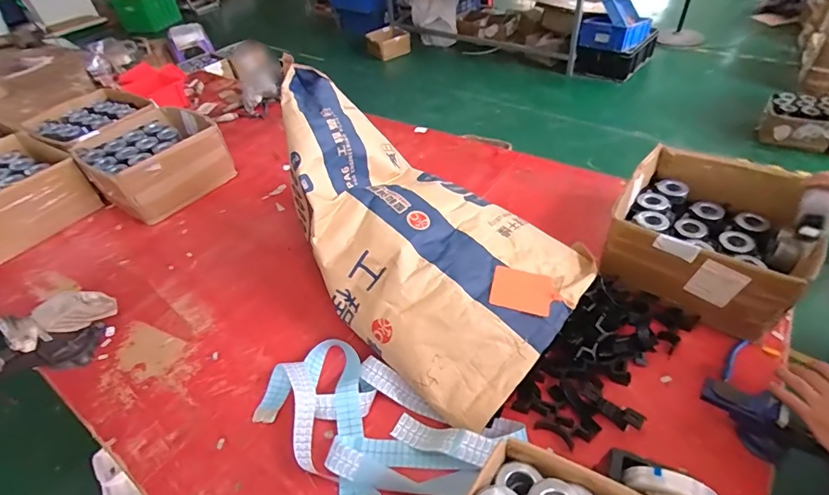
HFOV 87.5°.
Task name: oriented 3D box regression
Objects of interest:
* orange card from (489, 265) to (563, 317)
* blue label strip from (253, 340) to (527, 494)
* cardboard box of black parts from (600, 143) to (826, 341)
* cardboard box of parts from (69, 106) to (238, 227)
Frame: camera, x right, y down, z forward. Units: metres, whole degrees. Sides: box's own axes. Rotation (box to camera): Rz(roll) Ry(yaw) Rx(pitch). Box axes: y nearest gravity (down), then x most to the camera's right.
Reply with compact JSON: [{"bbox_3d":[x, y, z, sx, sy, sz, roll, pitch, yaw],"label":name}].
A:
[{"bbox_3d":[0.195,0.076,0.763,0.115,0.008,0.086,12,49,12],"label":"orange card"},{"bbox_3d":[-0.073,0.293,0.764,0.346,0.053,0.381,-31,48,-23],"label":"blue label strip"},{"bbox_3d":[0.599,-0.030,0.890,0.323,0.154,0.337,26,53,30],"label":"cardboard box of black parts"},{"bbox_3d":[-0.811,-0.270,1.366,0.338,0.173,0.365,29,55,33],"label":"cardboard box of parts"}]

